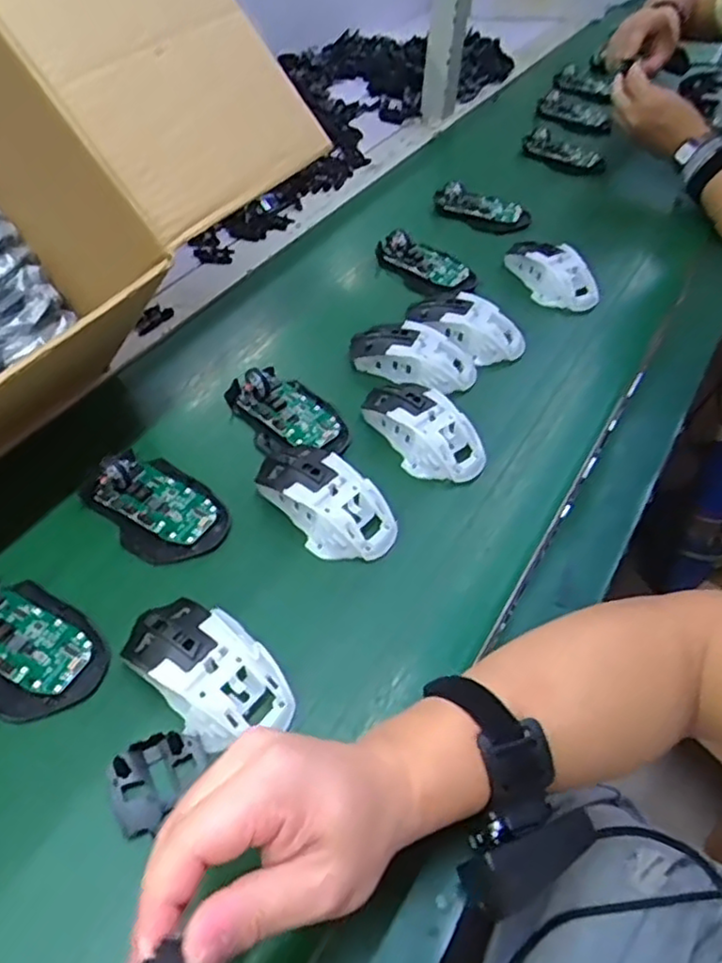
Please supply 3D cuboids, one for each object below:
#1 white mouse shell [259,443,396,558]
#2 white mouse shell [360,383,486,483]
[{"bbox_3d":[-0.028,0.014,0.506,0.114,0.041,0.060,29,55,23],"label":"white mouse shell"},{"bbox_3d":[0.051,-0.043,0.563,0.061,0.049,0.110,-34,57,-27],"label":"white mouse shell"}]

